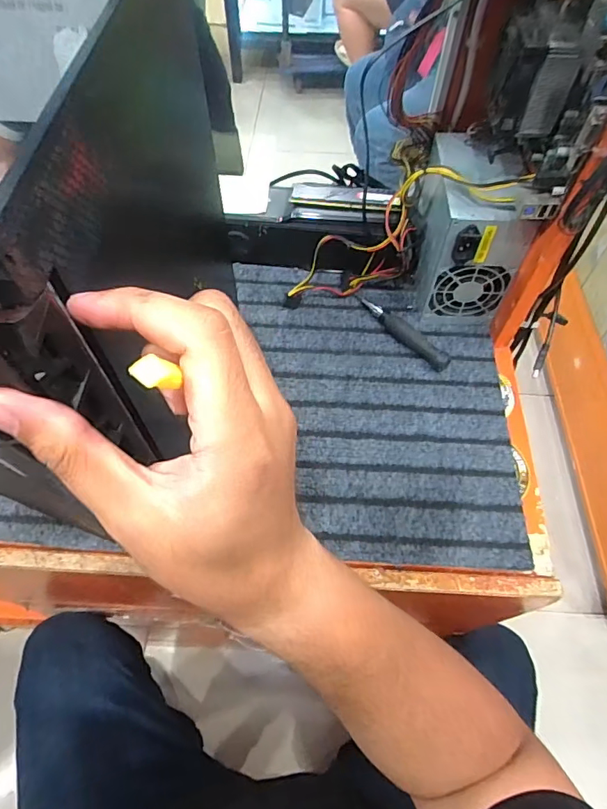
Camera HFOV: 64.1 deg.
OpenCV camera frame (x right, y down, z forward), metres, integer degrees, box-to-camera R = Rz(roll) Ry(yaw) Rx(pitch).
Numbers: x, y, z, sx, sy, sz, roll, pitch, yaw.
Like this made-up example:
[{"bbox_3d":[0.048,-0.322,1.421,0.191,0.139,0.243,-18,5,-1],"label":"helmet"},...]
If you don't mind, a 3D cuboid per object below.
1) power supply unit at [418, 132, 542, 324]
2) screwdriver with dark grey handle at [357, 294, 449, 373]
[{"bbox_3d":[0.175,-0.190,0.533,0.087,0.157,0.147,-1,58,-1],"label":"power supply unit"},{"bbox_3d":[0.113,-0.087,0.556,0.023,0.024,0.132,-35,65,-20],"label":"screwdriver with dark grey handle"}]

